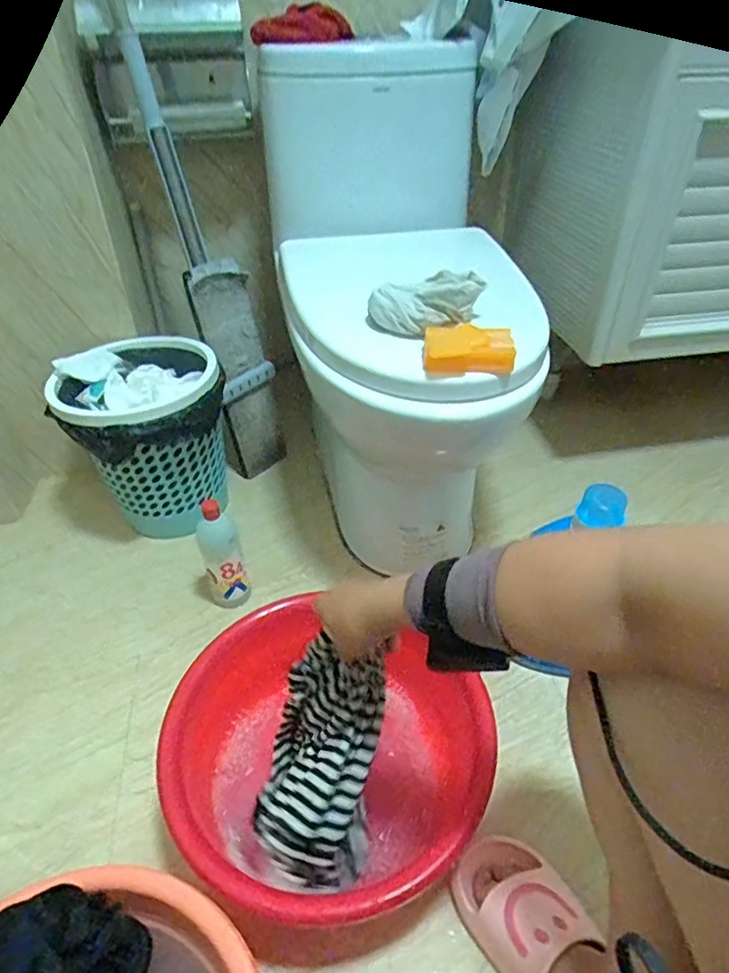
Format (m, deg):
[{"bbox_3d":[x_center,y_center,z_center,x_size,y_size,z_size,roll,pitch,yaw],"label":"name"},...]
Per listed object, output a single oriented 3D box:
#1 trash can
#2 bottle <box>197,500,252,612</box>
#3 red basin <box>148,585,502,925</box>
[{"bbox_3d":[-0.373,-0.080,1.030,0.248,0.294,0.256,0,39,0],"label":"trash can"},{"bbox_3d":[-0.217,0.104,0.882,0.060,0.201,0.056,0,40,0],"label":"bottle"},{"bbox_3d":[-0.038,0.325,0.669,0.335,0.142,0.313,0,40,0],"label":"red basin"}]

